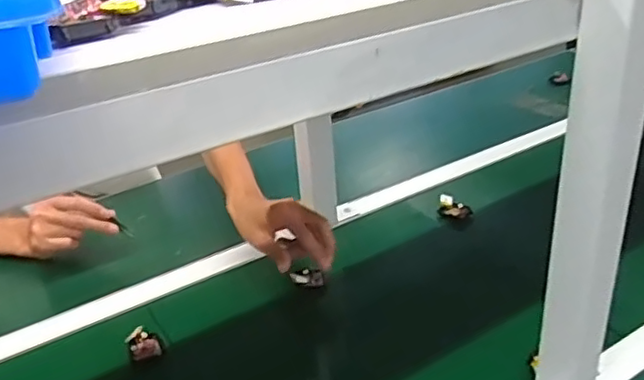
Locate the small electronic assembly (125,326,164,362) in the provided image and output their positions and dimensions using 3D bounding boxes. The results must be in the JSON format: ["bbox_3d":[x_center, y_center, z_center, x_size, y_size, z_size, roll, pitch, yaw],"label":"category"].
[{"bbox_3d":[-0.211,0.180,0.742,0.035,0.016,0.046,-20,32,-26],"label":"small electronic assembly"}]

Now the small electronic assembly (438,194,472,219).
[{"bbox_3d":[0.204,0.027,0.964,0.049,0.030,0.025,5,30,17],"label":"small electronic assembly"}]

